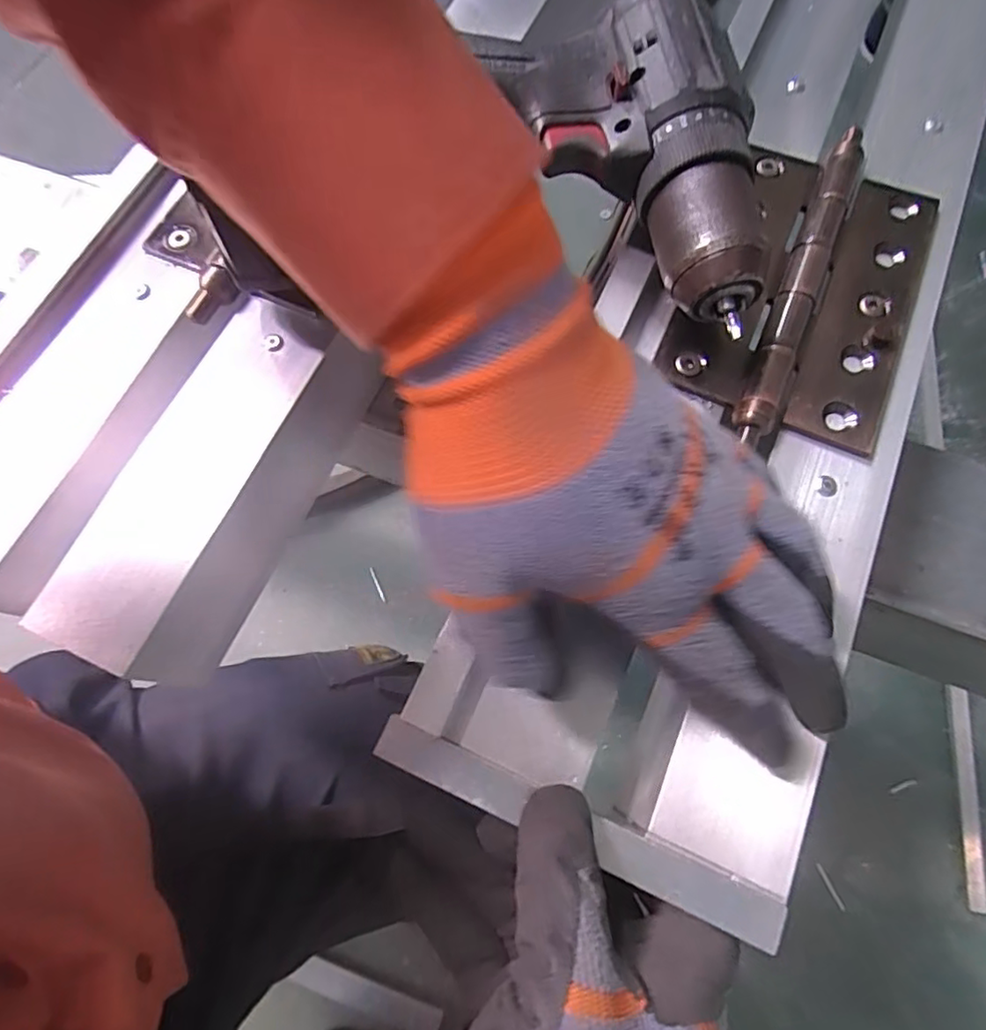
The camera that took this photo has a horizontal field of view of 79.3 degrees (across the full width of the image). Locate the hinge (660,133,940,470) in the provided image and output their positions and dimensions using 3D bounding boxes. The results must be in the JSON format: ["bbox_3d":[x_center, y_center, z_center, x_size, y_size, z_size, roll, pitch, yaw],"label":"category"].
[{"bbox_3d":[0.145,-0.107,0.276,0.096,0.013,0.167,23,72,8],"label":"hinge"}]

